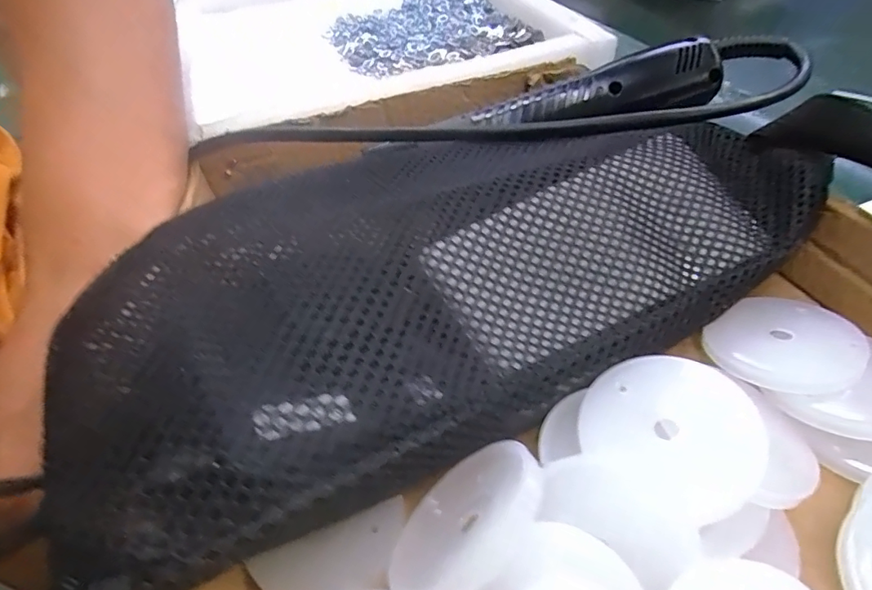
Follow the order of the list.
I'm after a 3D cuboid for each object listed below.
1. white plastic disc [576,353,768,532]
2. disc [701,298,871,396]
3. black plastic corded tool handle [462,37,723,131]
[{"bbox_3d":[0.071,0.043,0.150,0.049,0.006,0.050,-3,53,4],"label":"white plastic disc"},{"bbox_3d":[0.131,0.018,0.186,0.048,0.009,0.045,-4,45,4],"label":"disc"},{"bbox_3d":[0.085,-0.110,0.266,0.131,0.031,0.024,-7,45,1],"label":"black plastic corded tool handle"}]

